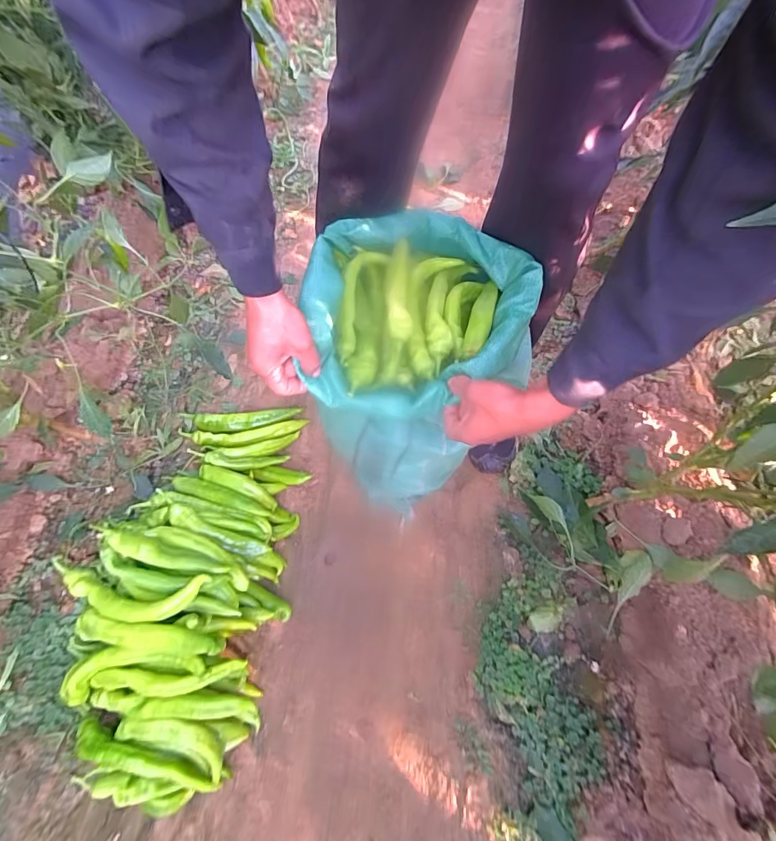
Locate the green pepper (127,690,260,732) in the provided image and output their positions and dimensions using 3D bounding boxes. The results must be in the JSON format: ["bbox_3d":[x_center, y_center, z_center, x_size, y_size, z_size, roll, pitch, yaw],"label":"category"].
[{"bbox_3d":[-0.290,0.437,0.612,0.184,0.028,0.040,8,64,-11],"label":"green pepper"}]

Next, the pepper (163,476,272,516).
[{"bbox_3d":[-0.328,0.143,0.777,0.208,0.031,0.035,16,65,7],"label":"pepper"}]

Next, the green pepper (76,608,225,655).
[{"bbox_3d":[-0.351,0.313,0.587,0.228,0.031,0.039,6,64,2],"label":"green pepper"}]

